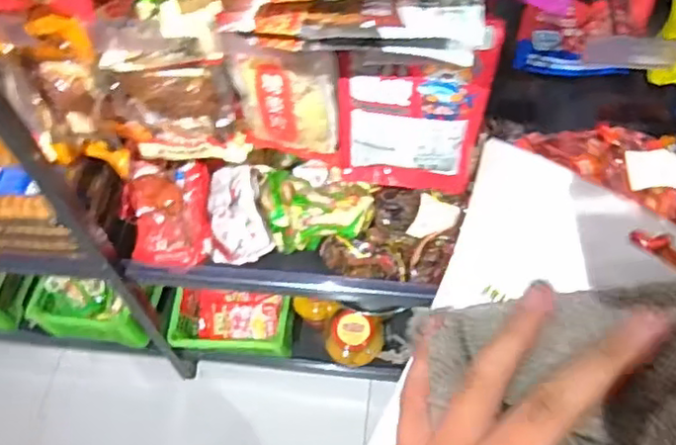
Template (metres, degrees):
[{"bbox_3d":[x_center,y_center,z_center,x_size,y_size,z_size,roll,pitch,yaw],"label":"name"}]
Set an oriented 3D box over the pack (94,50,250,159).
[{"bbox_3d":[-0.243,-0.165,0.915,0.196,0.234,0.048,2,57,6],"label":"pack"}]

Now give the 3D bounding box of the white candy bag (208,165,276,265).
[{"bbox_3d":[-0.189,-0.016,1.159,0.108,0.071,0.177,-17,57,-6],"label":"white candy bag"}]

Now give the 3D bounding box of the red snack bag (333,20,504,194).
[{"bbox_3d":[0.100,-0.138,0.855,0.201,0.253,0.051,0,57,5],"label":"red snack bag"}]

